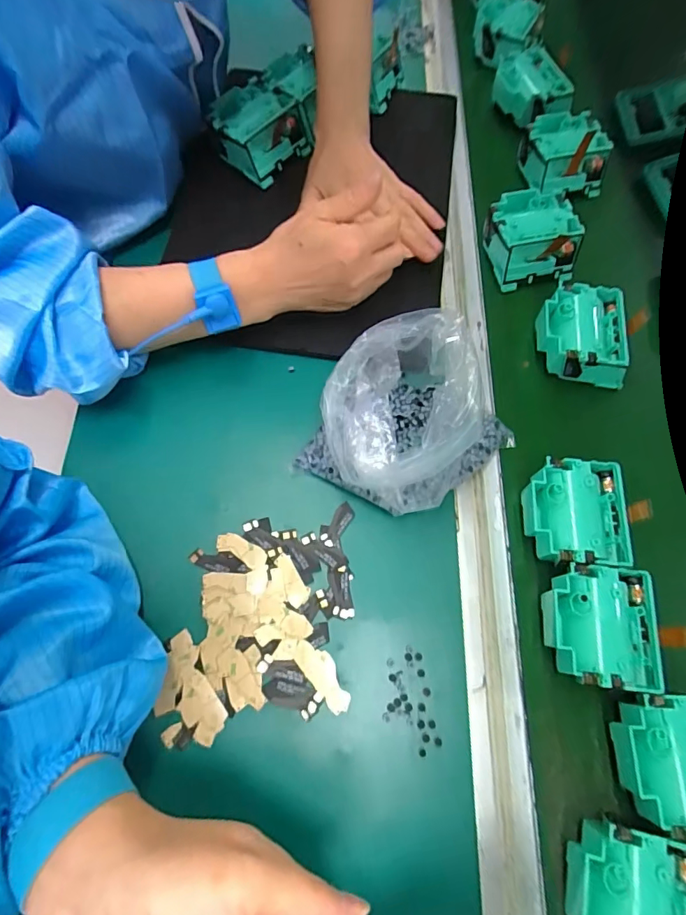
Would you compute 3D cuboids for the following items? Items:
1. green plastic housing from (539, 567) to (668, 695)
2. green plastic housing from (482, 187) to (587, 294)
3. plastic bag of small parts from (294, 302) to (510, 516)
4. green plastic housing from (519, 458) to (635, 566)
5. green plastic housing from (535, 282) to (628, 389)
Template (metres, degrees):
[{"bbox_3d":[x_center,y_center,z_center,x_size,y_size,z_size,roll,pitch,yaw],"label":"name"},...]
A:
[{"bbox_3d":[0.169,0.112,0.313,0.069,0.036,0.073,6,72,2],"label":"green plastic housing"},{"bbox_3d":[0.176,-0.209,0.436,0.076,0.043,0.080,-12,72,-4],"label":"green plastic housing"},{"bbox_3d":[0.047,-0.028,0.316,0.127,0.113,0.118,35,75,11],"label":"plastic bag of small parts"},{"bbox_3d":[0.168,0.042,0.339,0.067,0.035,0.073,0,72,0],"label":"green plastic housing"},{"bbox_3d":[0.202,-0.104,0.404,0.069,0.048,0.079,7,72,2],"label":"green plastic housing"}]

